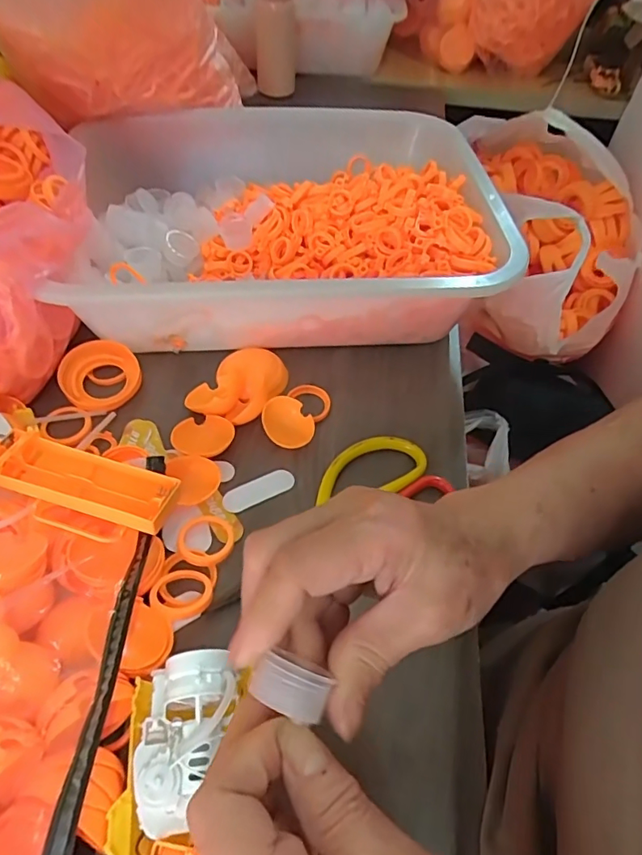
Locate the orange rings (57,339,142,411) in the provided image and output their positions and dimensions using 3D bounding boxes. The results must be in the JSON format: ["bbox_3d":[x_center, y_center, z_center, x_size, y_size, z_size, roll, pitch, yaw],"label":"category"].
[{"bbox_3d":[-0.172,-0.039,0.394,0.059,0.020,0.059,7,63,-13],"label":"orange rings"}]

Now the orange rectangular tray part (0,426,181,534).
[{"bbox_3d":[-0.137,0.031,0.291,0.108,0.018,0.037,16,54,9],"label":"orange rectangular tray part"}]

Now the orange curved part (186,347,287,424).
[{"bbox_3d":[-0.060,-0.037,0.390,0.059,0.025,0.076,18,54,10],"label":"orange curved part"}]

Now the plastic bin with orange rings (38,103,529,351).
[{"bbox_3d":[-0.026,-0.186,0.467,0.333,0.092,0.292,-2,53,-4],"label":"plastic bin with orange rings"}]

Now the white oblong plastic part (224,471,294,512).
[{"bbox_3d":[-0.042,0.043,0.347,0.051,0.004,0.016,-23,57,-19],"label":"white oblong plastic part"}]

